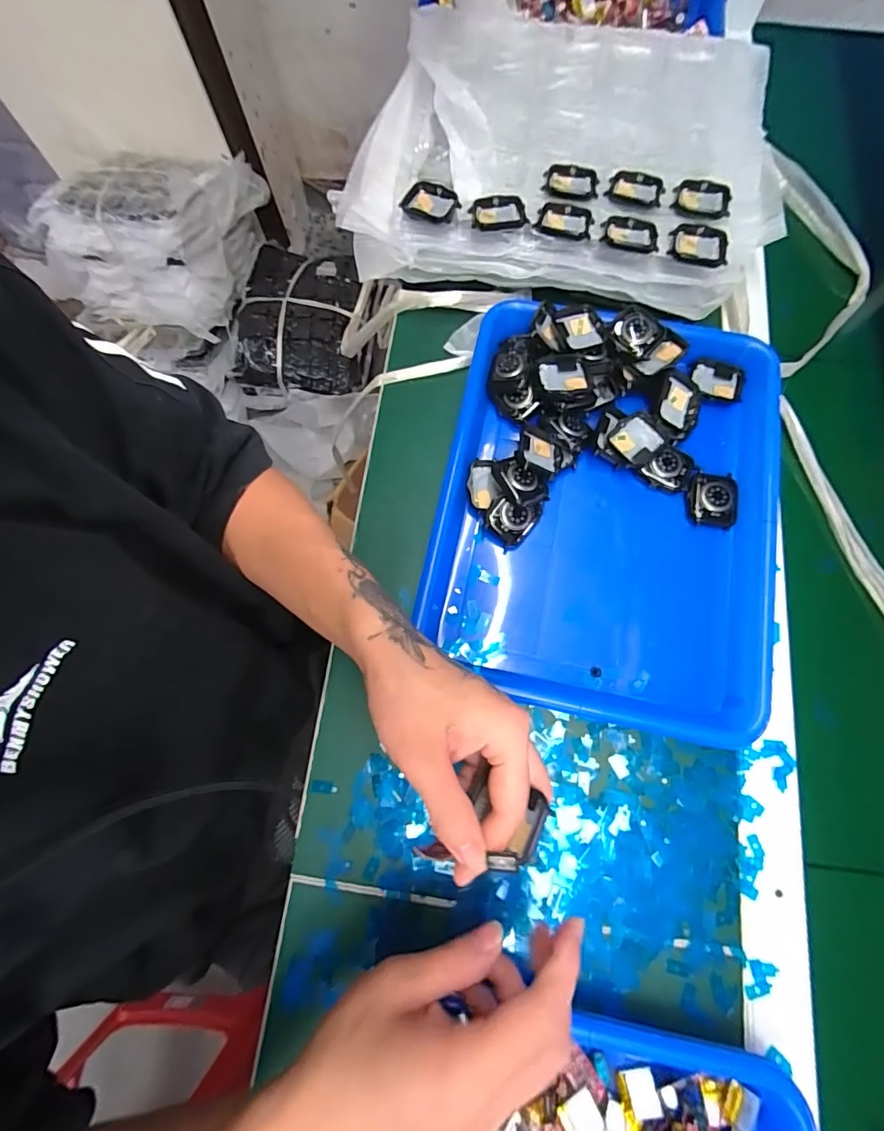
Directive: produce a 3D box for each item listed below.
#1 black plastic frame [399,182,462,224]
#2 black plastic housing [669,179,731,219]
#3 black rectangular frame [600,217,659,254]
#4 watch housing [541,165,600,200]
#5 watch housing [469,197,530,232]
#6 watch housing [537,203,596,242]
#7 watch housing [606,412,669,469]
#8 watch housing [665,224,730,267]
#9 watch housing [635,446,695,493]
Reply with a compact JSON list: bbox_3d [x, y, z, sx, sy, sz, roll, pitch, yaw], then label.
[{"bbox_3d":[-0.008,-0.320,0.414,0.048,0.015,0.032,28,79,8],"label":"black plastic frame"},{"bbox_3d":[0.226,-0.318,0.405,0.046,0.006,0.040,20,78,6],"label":"black plastic housing"},{"bbox_3d":[0.161,-0.282,0.399,0.045,0.008,0.032,15,77,5],"label":"black rectangular frame"},{"bbox_3d":[0.113,-0.337,0.413,0.047,0.006,0.036,16,77,5],"label":"watch housing"},{"bbox_3d":[0.049,-0.303,0.403,0.047,0.007,0.035,-2,76,1],"label":"watch housing"},{"bbox_3d":[0.105,-0.293,0.398,0.044,0.004,0.032,8,77,3],"label":"watch housing"},{"bbox_3d":[0.158,-0.101,0.381,0.040,0.014,0.040,41,80,12],"label":"watch housing"},{"bbox_3d":[0.216,-0.270,0.392,0.047,0.005,0.038,13,77,4],"label":"watch housing"},{"bbox_3d":[0.184,-0.080,0.381,0.037,0.011,0.037,27,77,9],"label":"watch housing"}]

